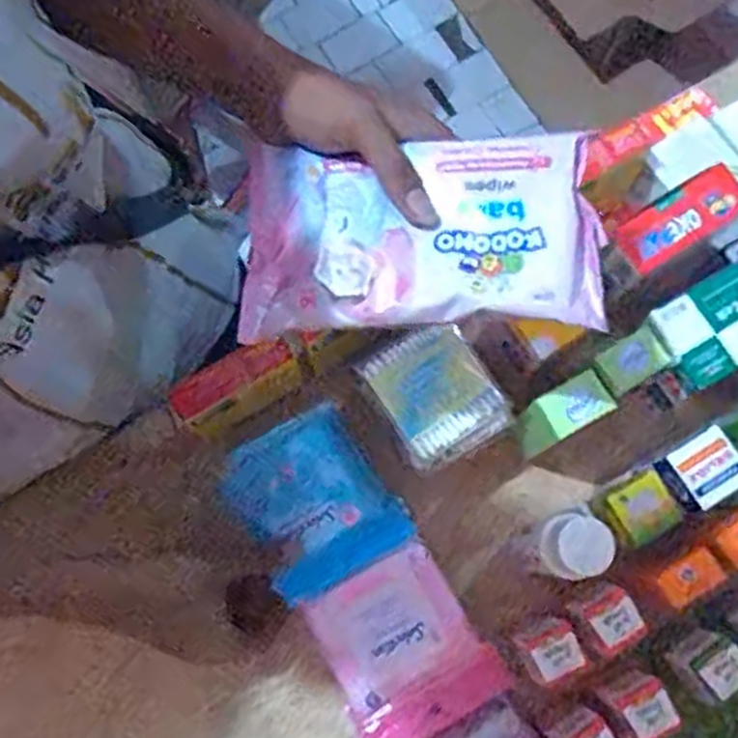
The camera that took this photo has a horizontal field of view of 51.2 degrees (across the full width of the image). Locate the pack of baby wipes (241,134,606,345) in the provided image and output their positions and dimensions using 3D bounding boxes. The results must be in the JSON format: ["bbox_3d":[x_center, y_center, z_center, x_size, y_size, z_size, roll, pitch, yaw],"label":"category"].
[{"bbox_3d":[0.023,-0.069,0.396,0.184,0.025,0.095,0,75,12],"label":"pack of baby wipes"}]

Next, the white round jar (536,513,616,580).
[{"bbox_3d":[0.124,0.107,0.464,0.035,0.042,0.035,0,76,-2],"label":"white round jar"}]

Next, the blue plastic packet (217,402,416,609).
[{"bbox_3d":[-0.039,0.092,0.534,0.095,0.014,0.115,-33,79,-9],"label":"blue plastic packet"}]

